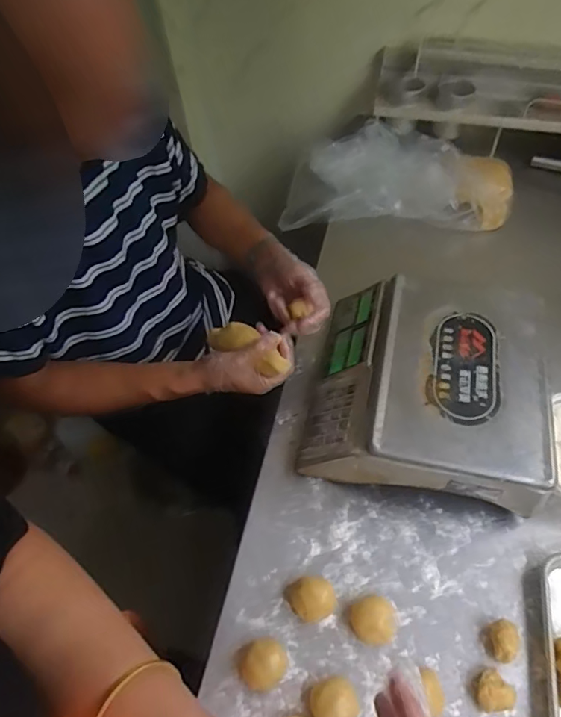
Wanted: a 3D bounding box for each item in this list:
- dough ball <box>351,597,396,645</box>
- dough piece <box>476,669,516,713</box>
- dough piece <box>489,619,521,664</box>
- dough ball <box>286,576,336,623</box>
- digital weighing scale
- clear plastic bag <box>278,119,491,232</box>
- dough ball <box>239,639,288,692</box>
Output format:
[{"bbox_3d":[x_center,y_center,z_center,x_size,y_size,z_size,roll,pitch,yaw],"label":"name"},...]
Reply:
[{"bbox_3d":[0.115,0.324,0.612,0.050,0.037,0.052,-2,55,3],"label":"dough ball"},{"bbox_3d":[0.245,0.382,0.571,0.040,0.026,0.038,-8,55,-2],"label":"dough piece"},{"bbox_3d":[0.269,0.340,0.597,0.028,0.029,0.044,5,56,8],"label":"dough piece"},{"bbox_3d":[0.039,0.305,0.630,0.059,0.035,0.047,-9,55,-3],"label":"dough ball"},{"bbox_3d":[0.212,0.037,0.754,0.325,0.130,0.320,9,56,10],"label":"digital weighing scale"},{"bbox_3d":[0.228,-0.412,1.107,0.411,0.094,0.299,5,56,8],"label":"clear plastic bag"},{"bbox_3d":[-0.020,0.367,0.594,0.055,0.026,0.051,-2,55,3],"label":"dough ball"}]

